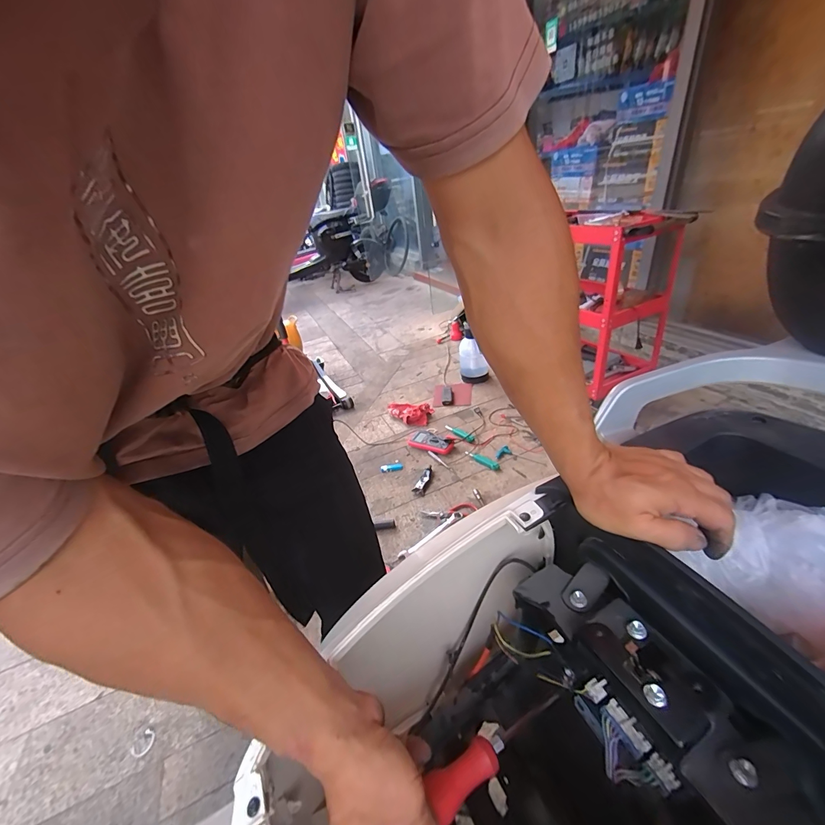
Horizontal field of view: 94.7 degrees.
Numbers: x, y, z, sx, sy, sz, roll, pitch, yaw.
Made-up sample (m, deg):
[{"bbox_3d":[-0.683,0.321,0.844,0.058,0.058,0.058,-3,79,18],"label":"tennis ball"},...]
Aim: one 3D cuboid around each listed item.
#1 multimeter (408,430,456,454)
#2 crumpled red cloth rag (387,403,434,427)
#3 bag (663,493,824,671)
[{"bbox_3d":[0.075,0.121,1.546,0.182,0.032,0.098,15,39,32],"label":"multimeter"},{"bbox_3d":[-0.029,0.004,1.751,0.225,0.051,0.122,8,35,23],"label":"crumpled red cloth rag"},{"bbox_3d":[0.335,0.134,0.325,0.111,0.064,0.135,-24,35,-23],"label":"bag"}]

